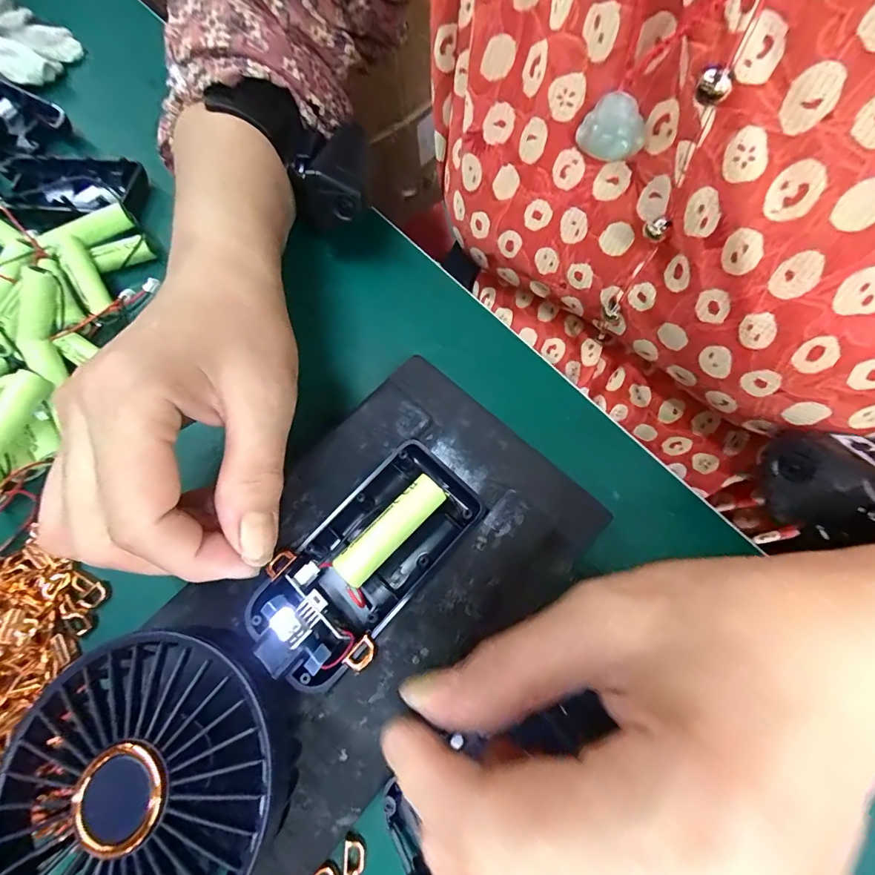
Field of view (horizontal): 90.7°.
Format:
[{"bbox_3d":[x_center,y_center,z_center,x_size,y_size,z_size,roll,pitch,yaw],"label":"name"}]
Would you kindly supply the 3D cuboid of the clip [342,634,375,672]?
[{"bbox_3d":[-0.027,0.079,0.156,0.008,0.005,0.012,40,78,13],"label":"clip"}]

